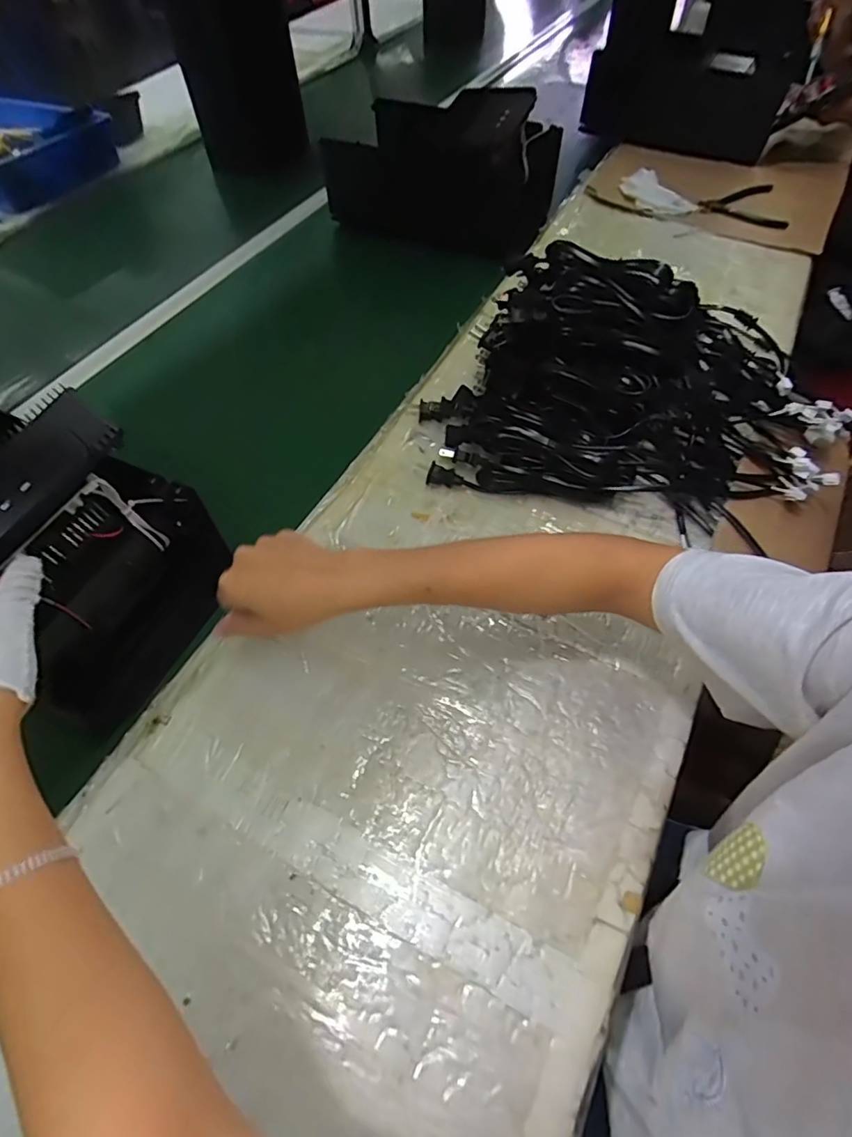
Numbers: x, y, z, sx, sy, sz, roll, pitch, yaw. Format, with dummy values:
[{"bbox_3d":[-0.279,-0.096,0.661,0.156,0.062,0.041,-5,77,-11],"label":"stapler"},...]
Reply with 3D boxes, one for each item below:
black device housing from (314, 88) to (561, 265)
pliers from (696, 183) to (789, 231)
[{"bbox_3d":[0.022,-0.661,0.900,0.360,0.179,0.173,23,61,15],"label":"black device housing"},{"bbox_3d":[0.562,-0.647,0.960,0.148,0.026,0.137,16,58,10],"label":"pliers"}]

